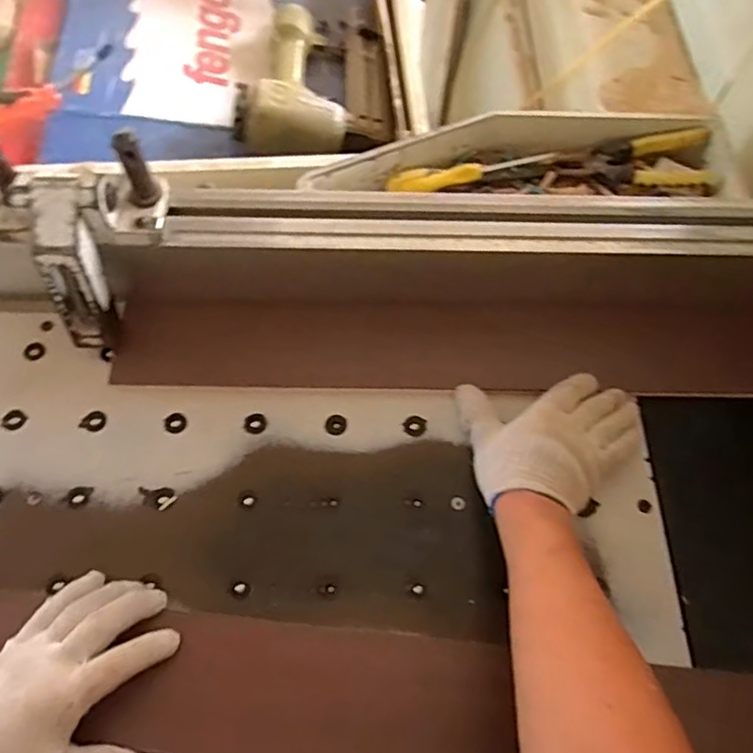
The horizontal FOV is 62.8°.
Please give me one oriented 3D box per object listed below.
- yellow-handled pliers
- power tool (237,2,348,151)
[{"bbox_3d":[0.312,-0.252,0.729,0.172,0.030,0.082,0,62,-2],"label":"yellow-handled pliers"},{"bbox_3d":[-0.127,-0.415,0.841,0.143,0.081,0.275,-7,63,-6],"label":"power tool"}]

